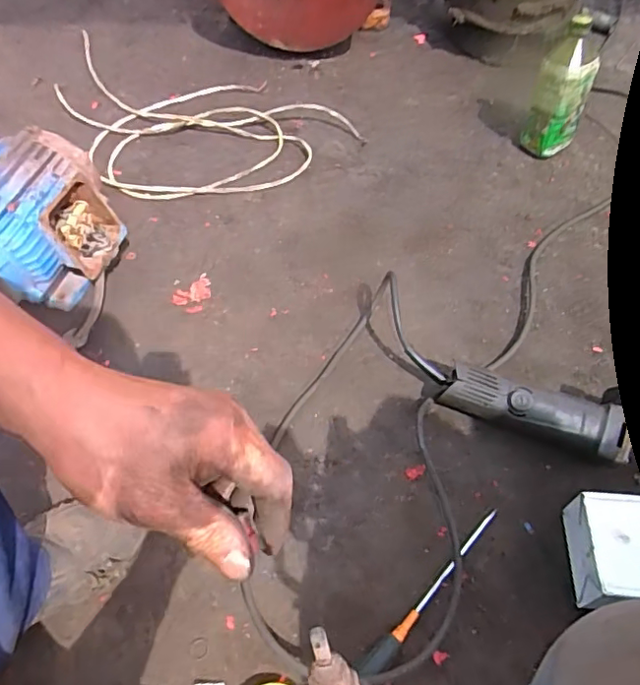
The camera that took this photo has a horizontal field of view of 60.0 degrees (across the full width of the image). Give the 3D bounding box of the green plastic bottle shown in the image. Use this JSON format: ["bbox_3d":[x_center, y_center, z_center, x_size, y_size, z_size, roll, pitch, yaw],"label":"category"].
[{"bbox_3d":[0.398,-0.409,0.921,0.068,0.211,0.078,37,63,26],"label":"green plastic bottle"}]

